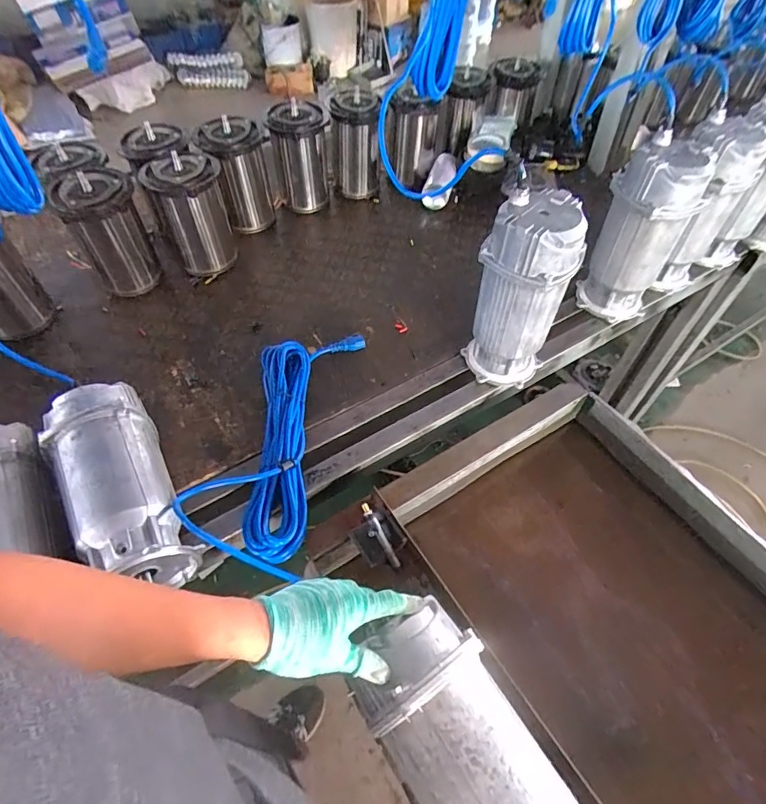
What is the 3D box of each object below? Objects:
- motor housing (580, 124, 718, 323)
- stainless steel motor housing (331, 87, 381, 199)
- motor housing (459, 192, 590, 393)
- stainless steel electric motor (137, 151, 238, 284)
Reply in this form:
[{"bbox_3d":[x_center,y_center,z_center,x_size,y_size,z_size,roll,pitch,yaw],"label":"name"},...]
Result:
[{"bbox_3d":[0.460,-0.300,0.866,0.123,0.294,0.123,-32,60,-23],"label":"motor housing"},{"bbox_3d":[-0.063,-0.602,1.134,0.110,0.203,0.094,6,53,3],"label":"stainless steel motor housing"},{"bbox_3d":[0.217,-0.159,0.753,0.117,0.298,0.115,-28,58,-21],"label":"motor housing"},{"bbox_3d":[-0.378,-0.380,0.959,0.135,0.193,0.143,-21,56,-17],"label":"stainless steel electric motor"}]

